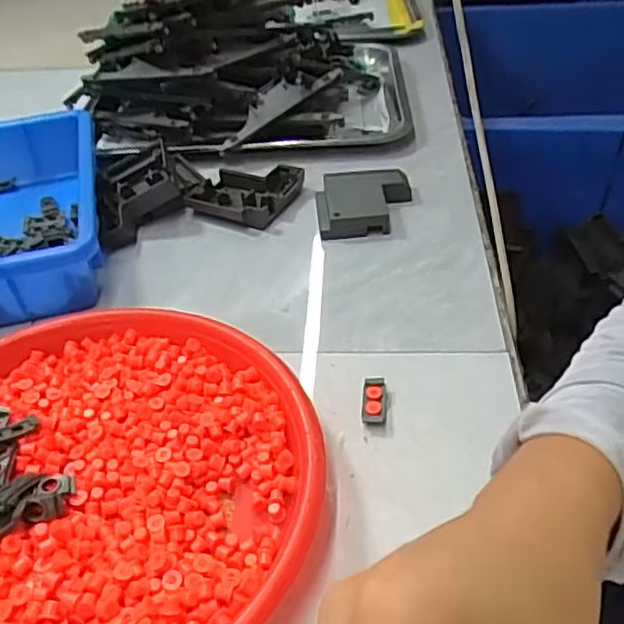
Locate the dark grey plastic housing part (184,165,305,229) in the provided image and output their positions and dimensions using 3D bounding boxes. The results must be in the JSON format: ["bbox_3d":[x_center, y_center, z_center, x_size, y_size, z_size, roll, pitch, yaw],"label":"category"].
[{"bbox_3d":[-0.060,-0.104,0.583,0.082,0.025,0.075,16,44,20],"label":"dark grey plastic housing part"}]

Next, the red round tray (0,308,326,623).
[{"bbox_3d":[-0.123,0.092,0.351,0.244,0.034,0.237,-2,41,1],"label":"red round tray"}]

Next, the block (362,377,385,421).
[{"bbox_3d":[0.037,0.053,0.402,0.013,0.007,0.034,3,41,7],"label":"block"}]

